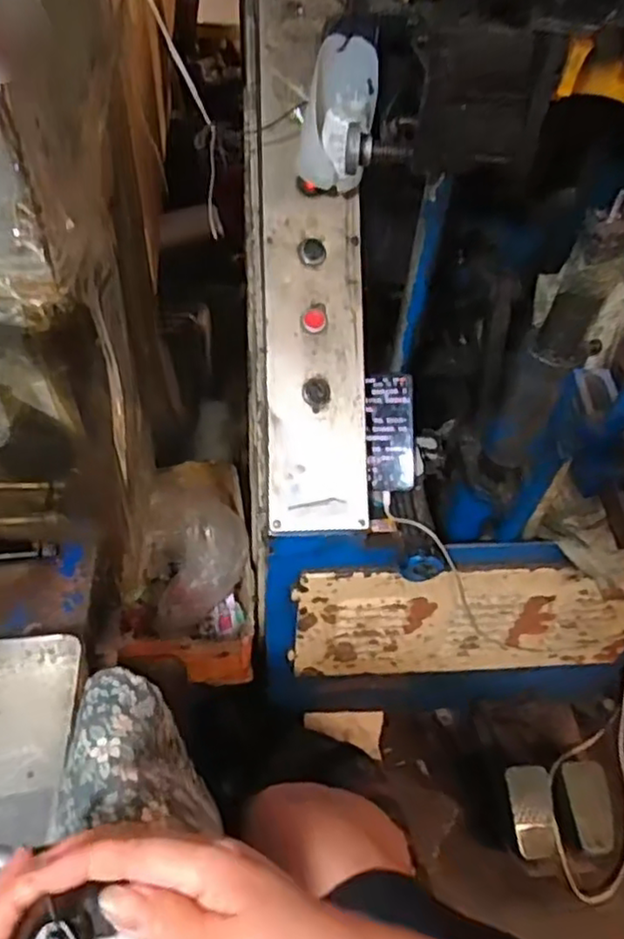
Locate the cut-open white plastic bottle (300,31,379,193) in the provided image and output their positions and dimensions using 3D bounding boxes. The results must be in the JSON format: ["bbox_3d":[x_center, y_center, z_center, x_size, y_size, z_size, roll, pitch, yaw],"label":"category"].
[{"bbox_3d":[0.034,-0.419,0.802,0.081,0.165,0.063,11,22,6],"label":"cut-open white plastic bottle"}]

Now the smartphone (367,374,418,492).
[{"bbox_3d":[0.108,-0.050,0.923,0.062,0.008,0.156,-2,91,15],"label":"smartphone"}]

